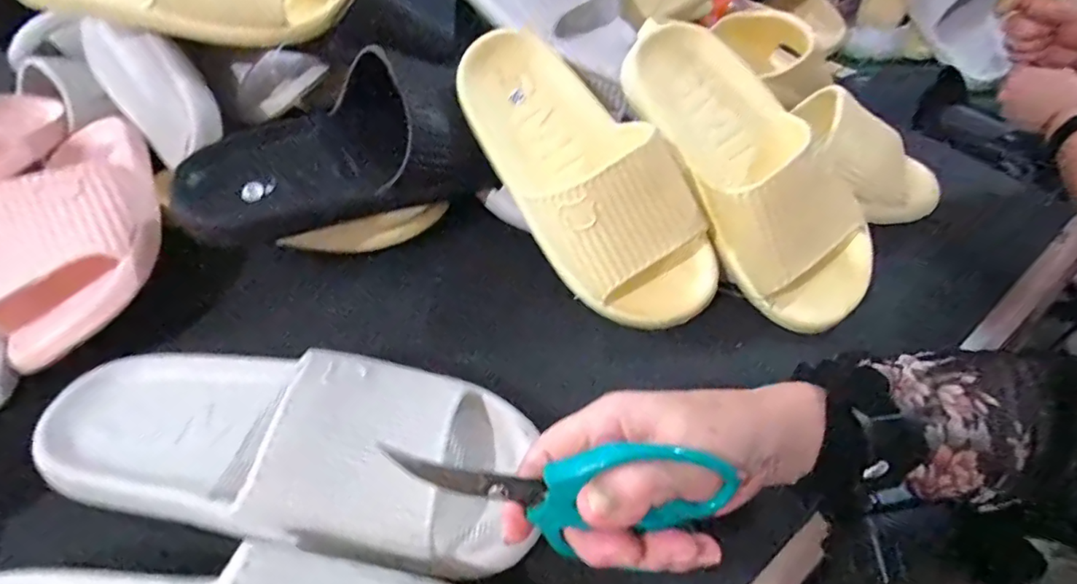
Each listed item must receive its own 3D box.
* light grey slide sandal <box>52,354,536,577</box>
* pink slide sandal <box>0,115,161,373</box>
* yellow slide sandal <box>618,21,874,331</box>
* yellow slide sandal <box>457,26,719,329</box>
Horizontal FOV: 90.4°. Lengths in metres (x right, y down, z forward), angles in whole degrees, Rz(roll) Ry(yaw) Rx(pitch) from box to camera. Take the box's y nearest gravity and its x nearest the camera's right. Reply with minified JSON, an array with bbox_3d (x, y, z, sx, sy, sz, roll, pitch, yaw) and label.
[{"bbox_3d":[-0.140,0.074,0.285,0.267,0.063,0.104,13,49,10],"label":"light grey slide sandal"},{"bbox_3d":[-0.349,-0.065,0.395,0.115,0.059,0.254,-24,53,-21],"label":"pink slide sandal"},{"bbox_3d":[0.156,-0.093,0.385,0.101,0.075,0.248,-25,80,-23],"label":"yellow slide sandal"},{"bbox_3d":[0.033,-0.086,0.376,0.096,0.085,0.249,-33,82,-28],"label":"yellow slide sandal"}]

